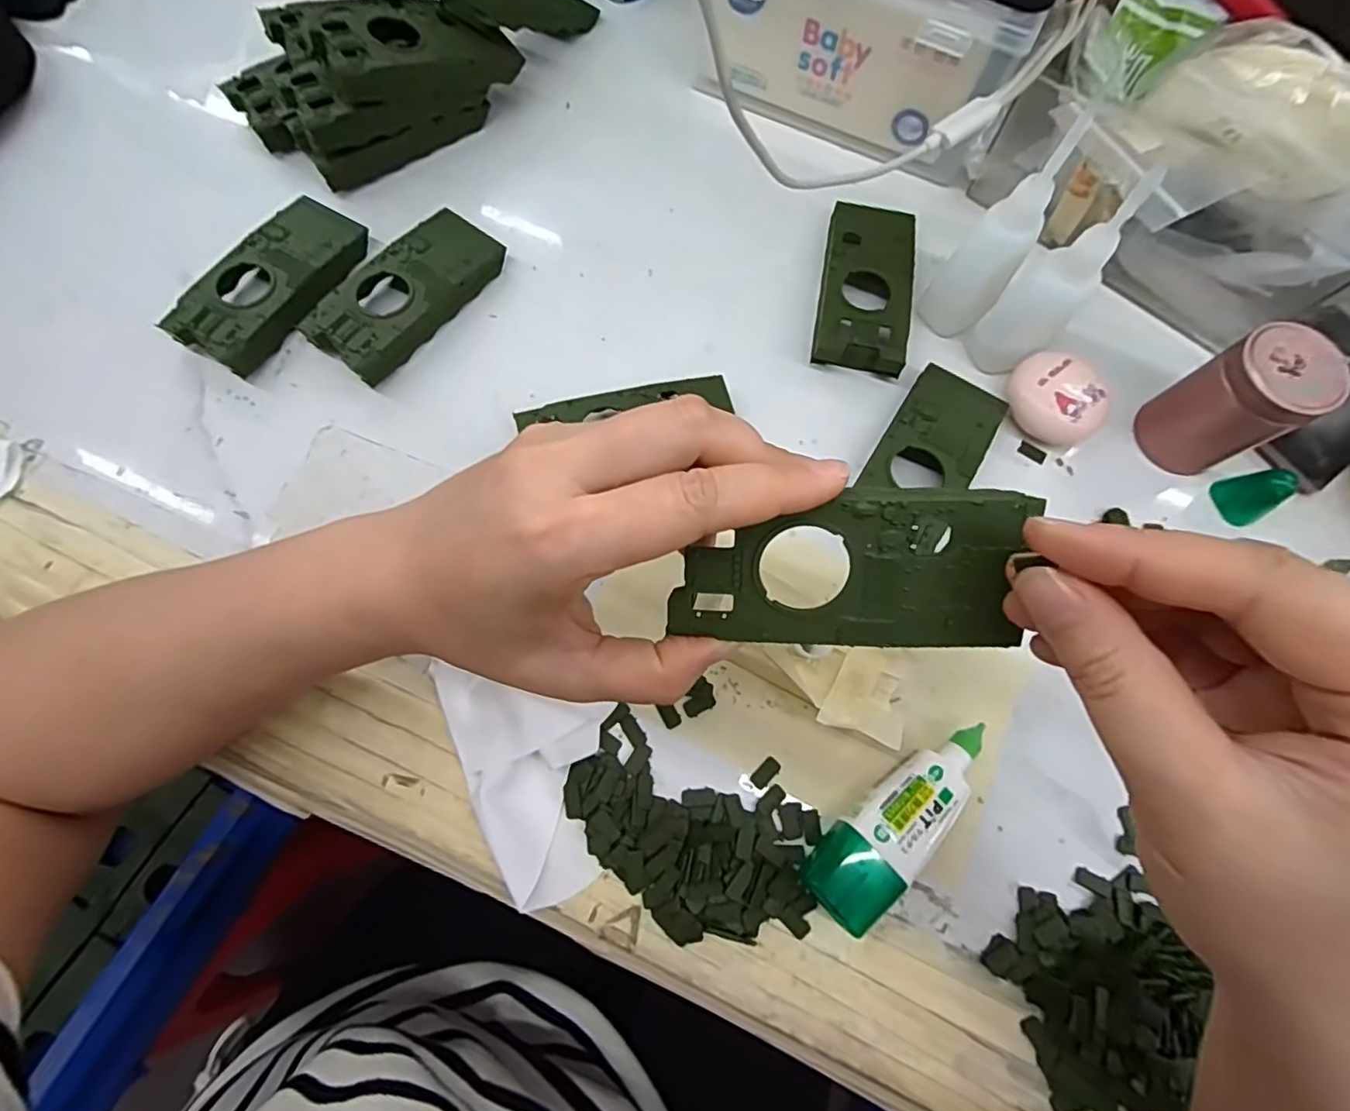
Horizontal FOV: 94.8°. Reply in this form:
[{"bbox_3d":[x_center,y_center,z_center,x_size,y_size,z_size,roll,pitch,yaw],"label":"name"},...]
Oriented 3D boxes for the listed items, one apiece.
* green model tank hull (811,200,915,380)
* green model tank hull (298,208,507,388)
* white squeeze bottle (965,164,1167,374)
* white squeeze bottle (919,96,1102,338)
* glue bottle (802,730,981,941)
[{"bbox_3d":[0.103,-0.147,0.334,0.046,0.019,0.108,10,74,1],"label":"green model tank hull"},{"bbox_3d":[-0.140,-0.138,0.326,0.045,0.020,0.103,36,76,8],"label":"green model tank hull"},{"bbox_3d":[0.175,-0.126,0.283,0.030,0.100,0.031,-42,79,-13],"label":"white squeeze bottle"},{"bbox_3d":[0.151,-0.146,0.287,0.023,0.107,0.029,-41,79,-12],"label":"white squeeze bottle"},{"bbox_3d":[0.093,0.106,0.256,0.096,0.025,0.032,-43,79,-13],"label":"glue bottle"}]

